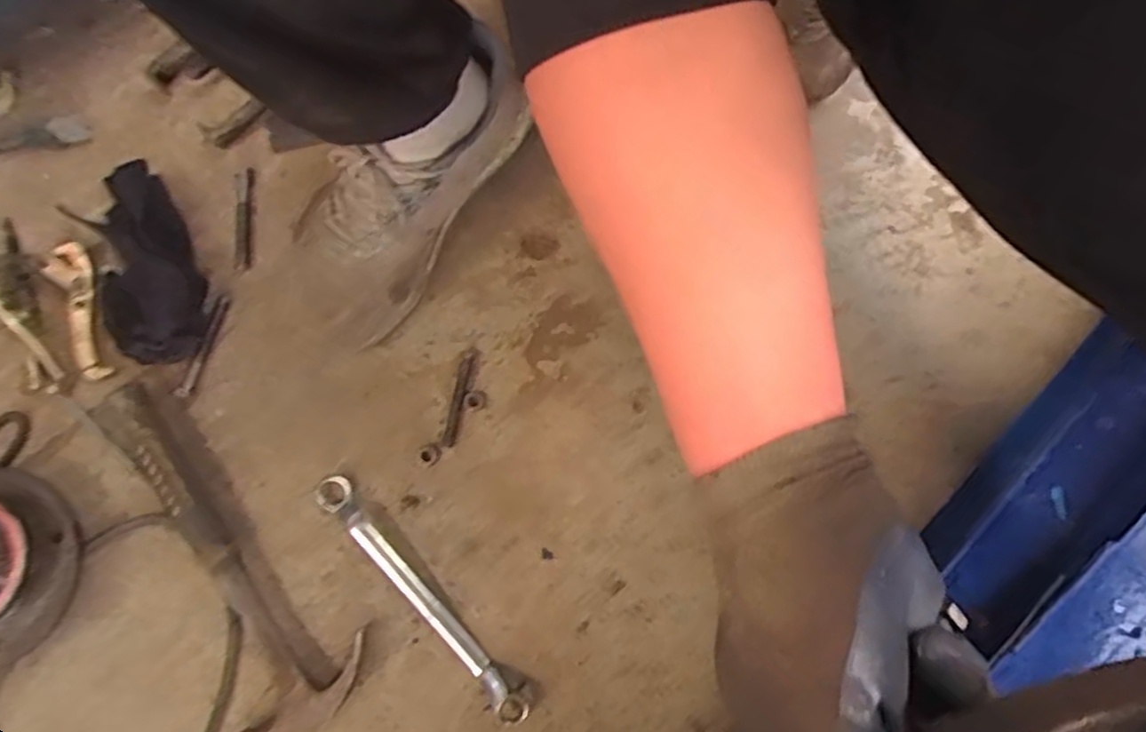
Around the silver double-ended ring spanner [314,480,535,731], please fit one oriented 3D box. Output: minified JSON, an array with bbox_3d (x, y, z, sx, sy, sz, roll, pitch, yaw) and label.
[{"bbox_3d":[-0.126,0.189,0.582,0.024,0.019,0.252,-42,83,-9],"label":"silver double-ended ring spanner"}]

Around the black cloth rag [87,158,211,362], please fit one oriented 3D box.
[{"bbox_3d":[-0.383,-0.093,0.618,0.084,0.043,0.186,-23,80,-6],"label":"black cloth rag"}]

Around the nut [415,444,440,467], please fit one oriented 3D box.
[{"bbox_3d":[-0.126,0.077,0.610,0.021,0.012,0.020,0,79,-1],"label":"nut"}]

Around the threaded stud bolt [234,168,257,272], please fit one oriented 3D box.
[{"bbox_3d":[-0.305,-0.135,0.649,0.017,0.010,0.094,0,79,-1],"label":"threaded stud bolt"}]

